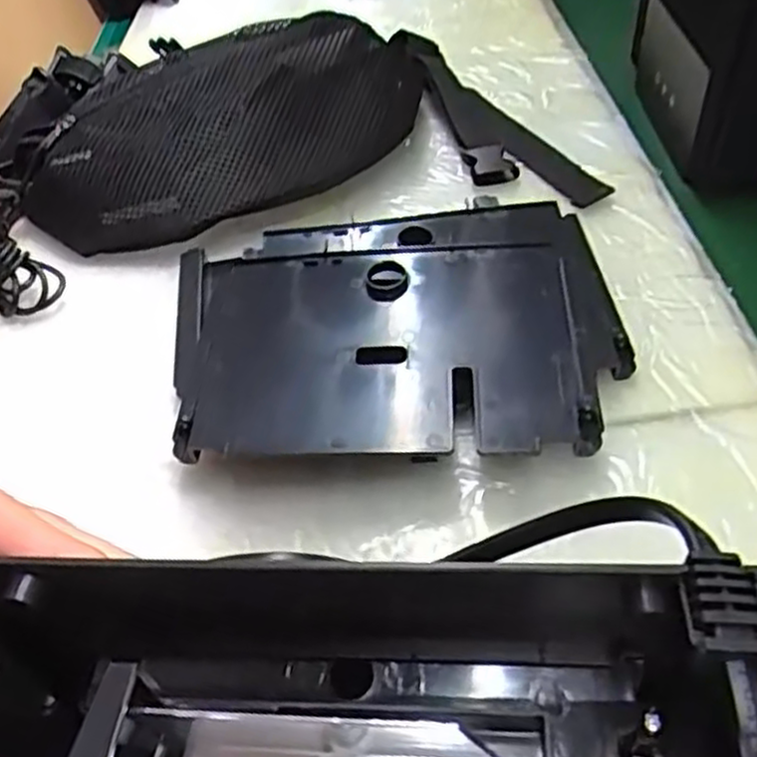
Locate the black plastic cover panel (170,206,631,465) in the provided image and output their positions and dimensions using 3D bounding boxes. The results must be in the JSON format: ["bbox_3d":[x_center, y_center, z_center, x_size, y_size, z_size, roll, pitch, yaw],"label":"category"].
[{"bbox_3d":[0.003,-0.023,0.372,0.213,0.036,0.165,-5,46,0],"label":"black plastic cover panel"}]

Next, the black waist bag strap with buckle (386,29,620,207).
[{"bbox_3d":[0.072,-0.186,0.532,0.067,0.031,0.232,-18,48,-12],"label":"black waist bag strap with buckle"}]

